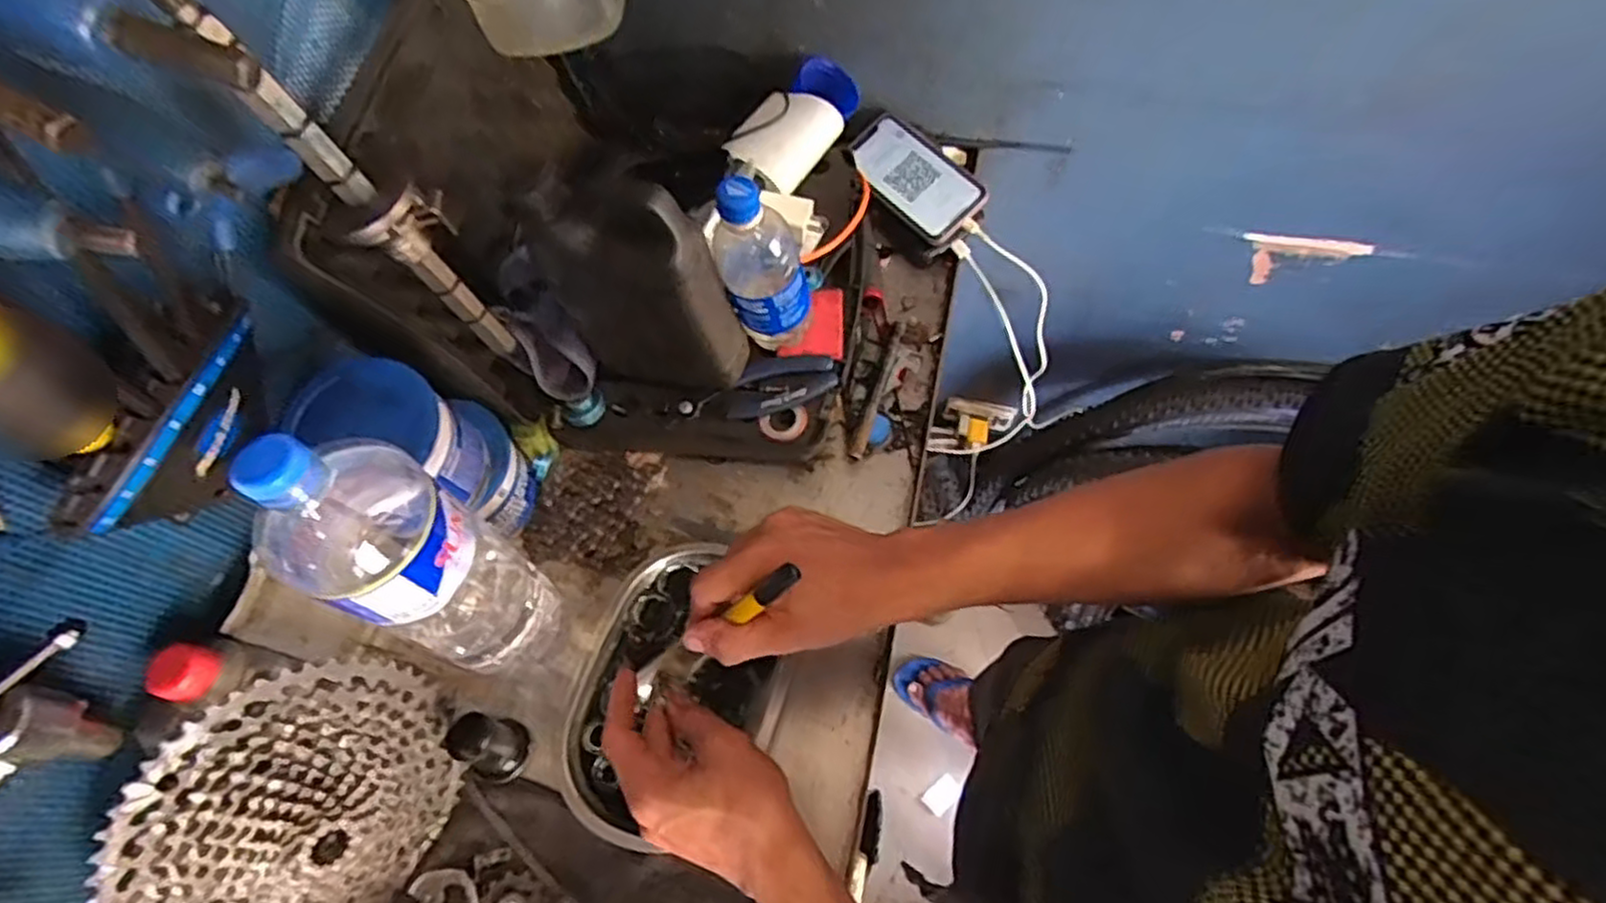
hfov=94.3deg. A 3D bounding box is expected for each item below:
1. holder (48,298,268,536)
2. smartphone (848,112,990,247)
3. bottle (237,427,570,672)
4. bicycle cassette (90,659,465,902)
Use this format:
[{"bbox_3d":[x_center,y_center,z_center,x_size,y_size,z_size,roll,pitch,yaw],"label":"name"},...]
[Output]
[{"bbox_3d":[-0.327,-0.015,0.401,0.032,0.080,0.135,16,66,10],"label":"holder"},{"bbox_3d":[0.115,-0.287,0.774,0.084,0.017,0.163,-45,69,-3],"label":"smartphone"},{"bbox_3d":[-0.243,0.070,0.478,0.087,0.303,0.083,-1,64,2],"label":"bottle"},{"bbox_3d":[-0.305,0.234,0.466,0.048,0.191,0.196,10,52,40],"label":"bicycle cassette"}]

